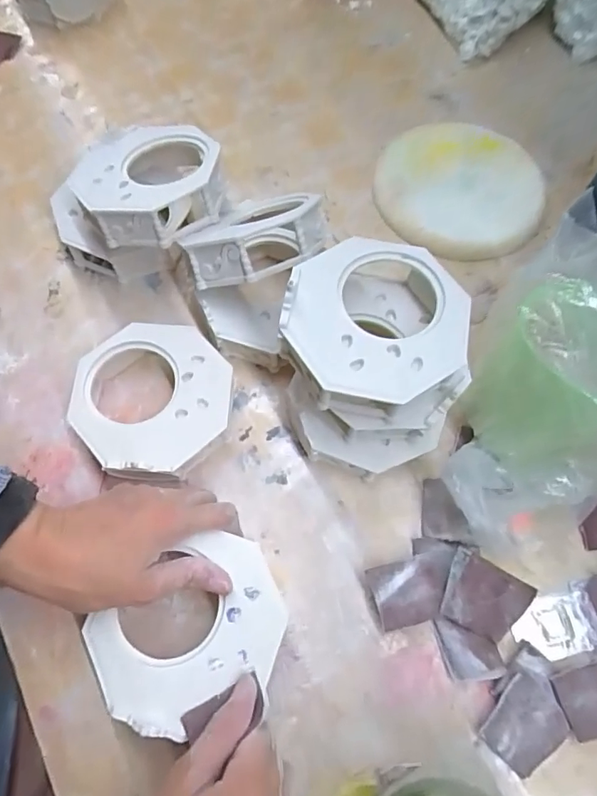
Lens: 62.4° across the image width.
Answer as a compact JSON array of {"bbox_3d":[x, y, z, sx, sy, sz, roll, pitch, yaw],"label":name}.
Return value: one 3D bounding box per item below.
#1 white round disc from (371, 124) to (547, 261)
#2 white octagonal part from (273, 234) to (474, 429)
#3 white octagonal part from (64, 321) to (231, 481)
[{"bbox_3d":[0.157,-0.208,0.488,0.159,0.025,0.154,0,68,-1],"label":"white round disc"},{"bbox_3d":[0.049,-0.044,0.330,0.121,0.044,0.123,-6,68,-3],"label":"white octagonal part"},{"bbox_3d":[-0.110,0.002,0.381,0.115,0.041,0.116,-39,74,-15],"label":"white octagonal part"}]

